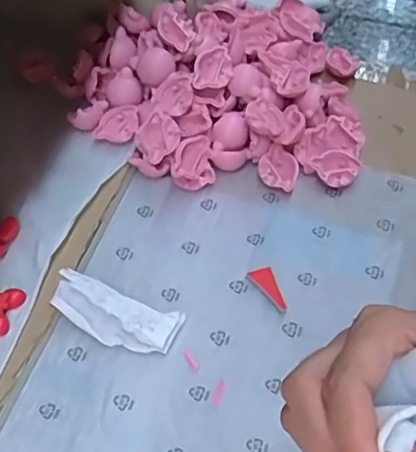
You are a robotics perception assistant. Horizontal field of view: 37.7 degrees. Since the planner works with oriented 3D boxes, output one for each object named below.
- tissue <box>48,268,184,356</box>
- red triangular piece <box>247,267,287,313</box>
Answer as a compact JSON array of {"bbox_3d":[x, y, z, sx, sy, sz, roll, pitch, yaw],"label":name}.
[{"bbox_3d":[-0.059,0.056,0.387,0.082,0.013,0.032,19,60,10],"label":"tissue"},{"bbox_3d":[0.038,0.042,0.396,0.016,0.004,0.032,-15,60,-10],"label":"red triangular piece"}]

